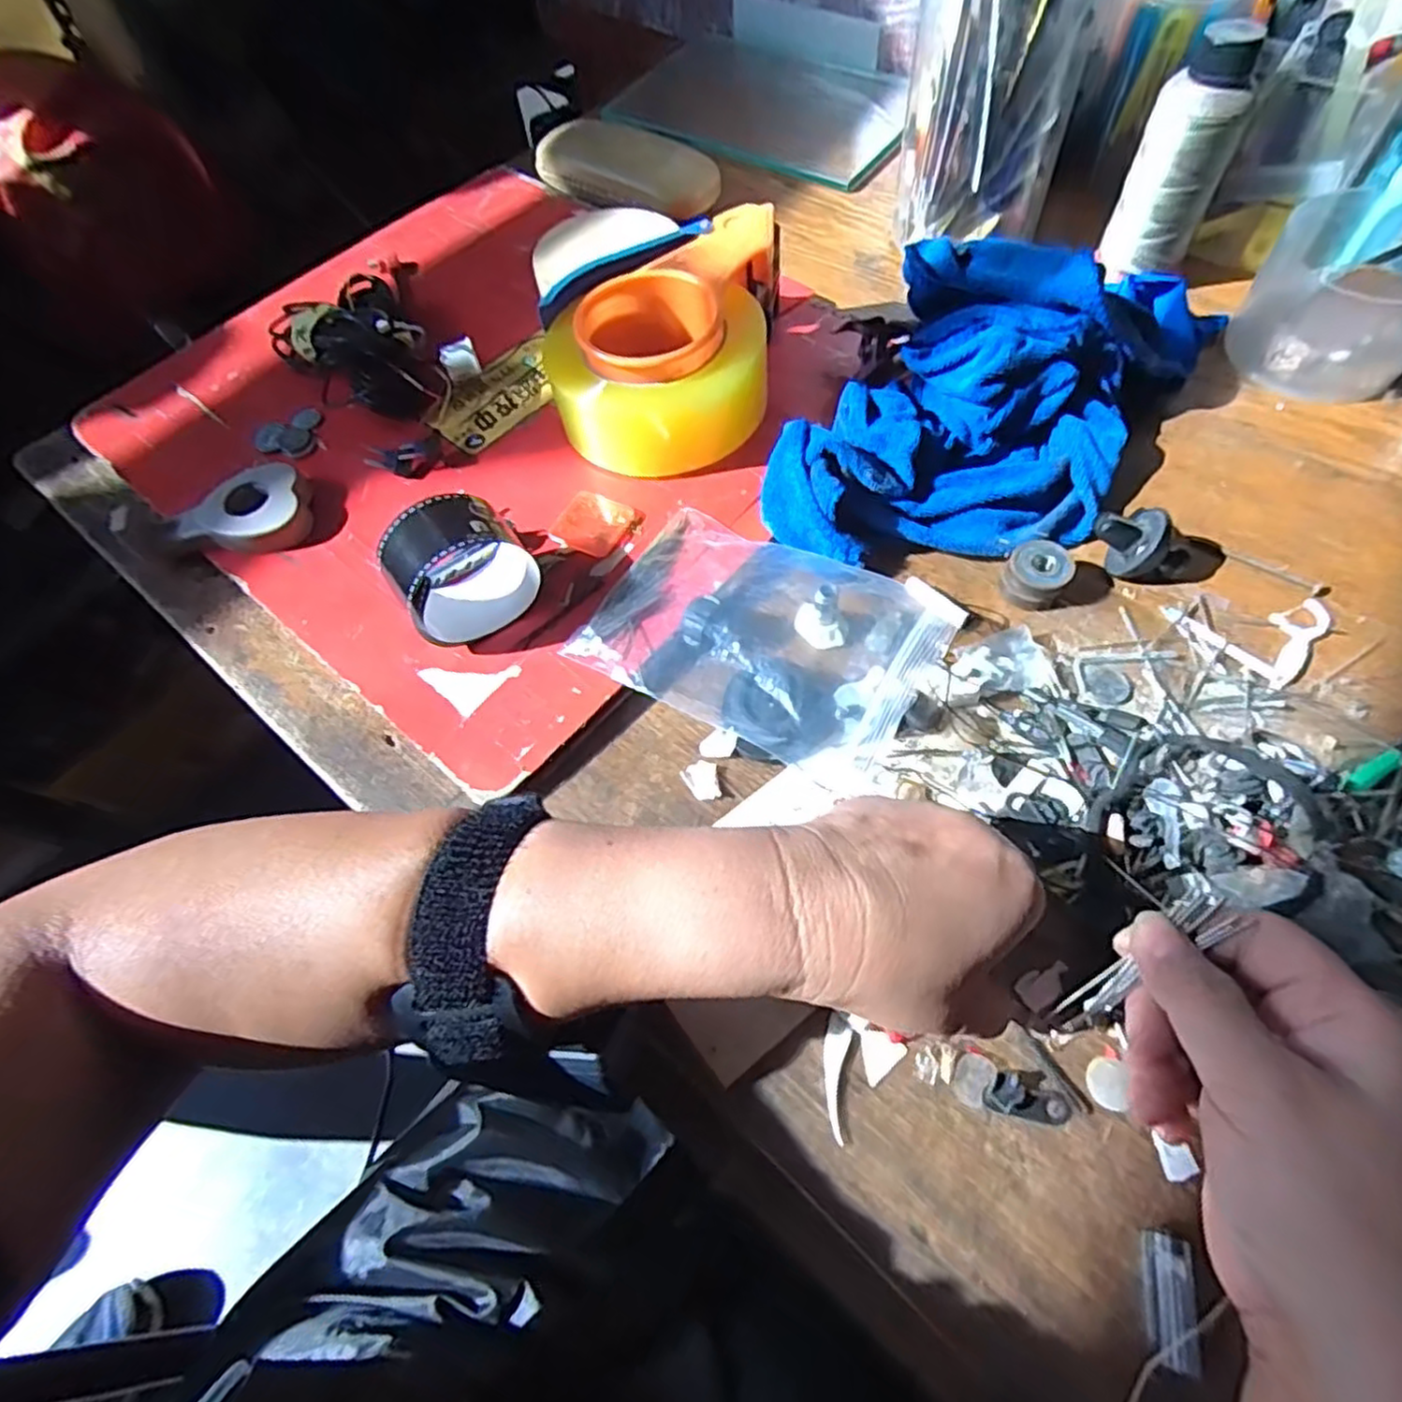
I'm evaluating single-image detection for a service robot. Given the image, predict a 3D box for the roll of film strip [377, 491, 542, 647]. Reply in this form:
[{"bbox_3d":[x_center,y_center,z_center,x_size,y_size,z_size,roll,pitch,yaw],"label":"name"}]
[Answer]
[{"bbox_3d":[-0.114,-0.064,0.344,0.062,0.057,0.049,-32,63,-14],"label":"roll of film strip"}]

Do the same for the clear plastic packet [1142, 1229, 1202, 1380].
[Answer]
[{"bbox_3d":[0.143,0.183,0.222,0.011,0.013,0.033,11,62,10],"label":"clear plastic packet"}]

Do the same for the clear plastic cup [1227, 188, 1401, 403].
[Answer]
[{"bbox_3d":[0.369,-0.231,0.410,0.096,0.065,0.109,34,68,21],"label":"clear plastic cup"}]

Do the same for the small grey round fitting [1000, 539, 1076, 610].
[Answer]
[{"bbox_3d":[0.165,-0.062,0.357,0.029,0.021,0.027,-2,60,3],"label":"small grey round fitting"}]

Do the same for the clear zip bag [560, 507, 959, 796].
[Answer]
[{"bbox_3d":[0.030,-0.034,0.342,0.151,0.015,0.110,24,65,16],"label":"clear zip bag"}]

